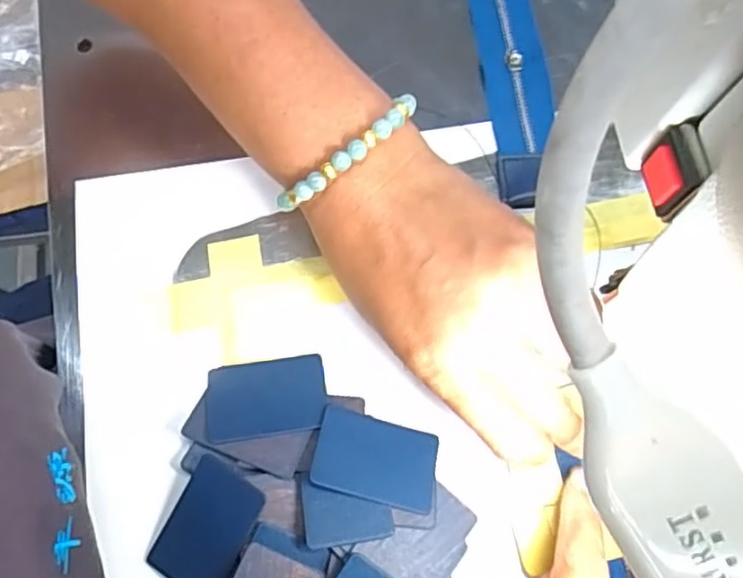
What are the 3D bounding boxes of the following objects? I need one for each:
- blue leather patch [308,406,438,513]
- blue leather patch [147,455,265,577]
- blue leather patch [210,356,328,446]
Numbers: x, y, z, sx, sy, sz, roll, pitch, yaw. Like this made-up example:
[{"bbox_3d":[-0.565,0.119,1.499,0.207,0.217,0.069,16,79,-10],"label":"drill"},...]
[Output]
[{"bbox_3d":[0.002,0.072,0.270,0.051,0.004,0.035,17,54,-5],"label":"blue leather patch"},{"bbox_3d":[-0.068,0.099,0.264,0.036,0.004,0.050,25,85,23],"label":"blue leather patch"},{"bbox_3d":[-0.046,0.048,0.280,0.050,0.004,0.035,-7,60,-6],"label":"blue leather patch"}]

